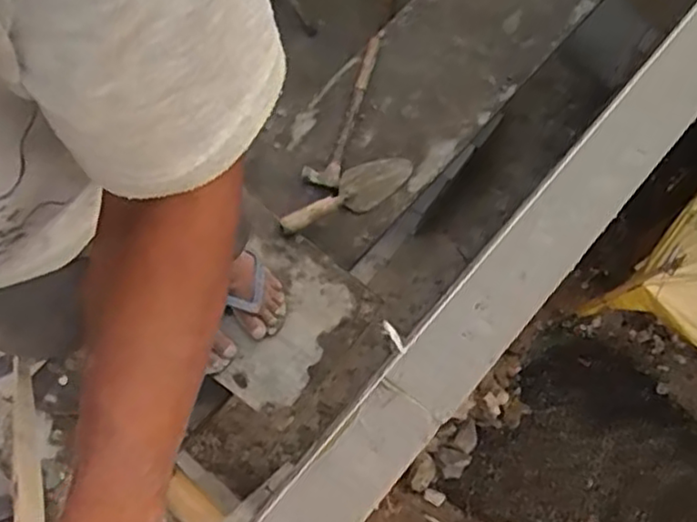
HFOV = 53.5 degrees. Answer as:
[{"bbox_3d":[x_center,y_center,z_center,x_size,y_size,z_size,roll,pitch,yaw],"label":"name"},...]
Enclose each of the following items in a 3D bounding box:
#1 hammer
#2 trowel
[{"bbox_3d":[-0.011,-0.318,1.421,0.073,0.034,0.360,16,78,3],"label":"hammer"},{"bbox_3d":[-0.004,-0.128,1.356,0.297,0.064,0.087,-30,79,-20],"label":"trowel"}]

